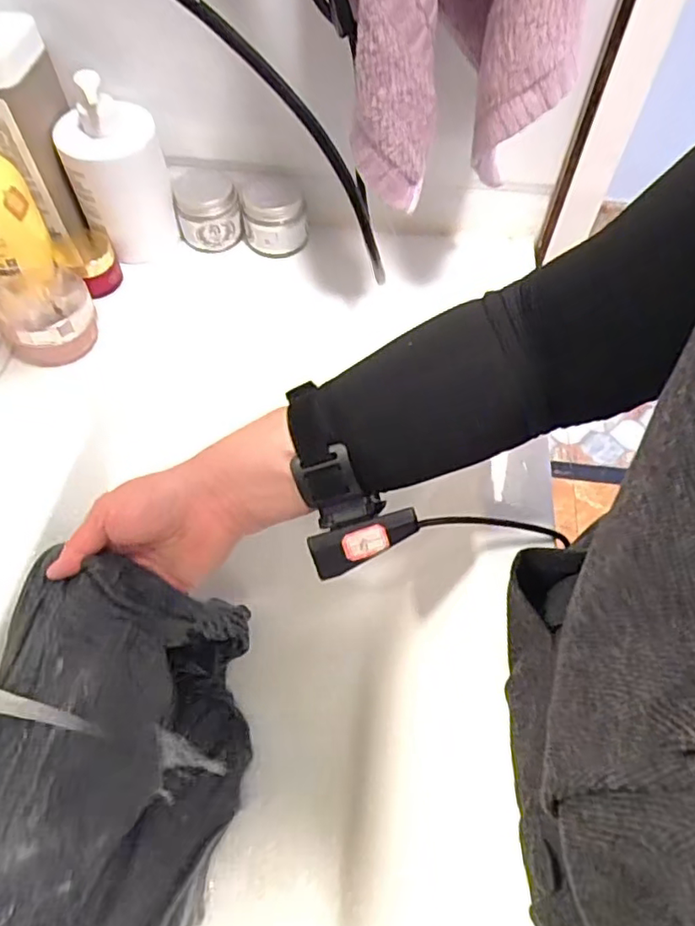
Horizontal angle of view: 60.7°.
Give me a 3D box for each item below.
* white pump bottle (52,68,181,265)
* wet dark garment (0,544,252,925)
[{"bbox_3d":[-0.204,-0.259,0.533,0.076,0.137,0.066,-9,59,-6],"label":"white pump bottle"},{"bbox_3d":[-0.146,0.208,0.380,0.112,0.218,0.230,4,59,2],"label":"wet dark garment"}]

